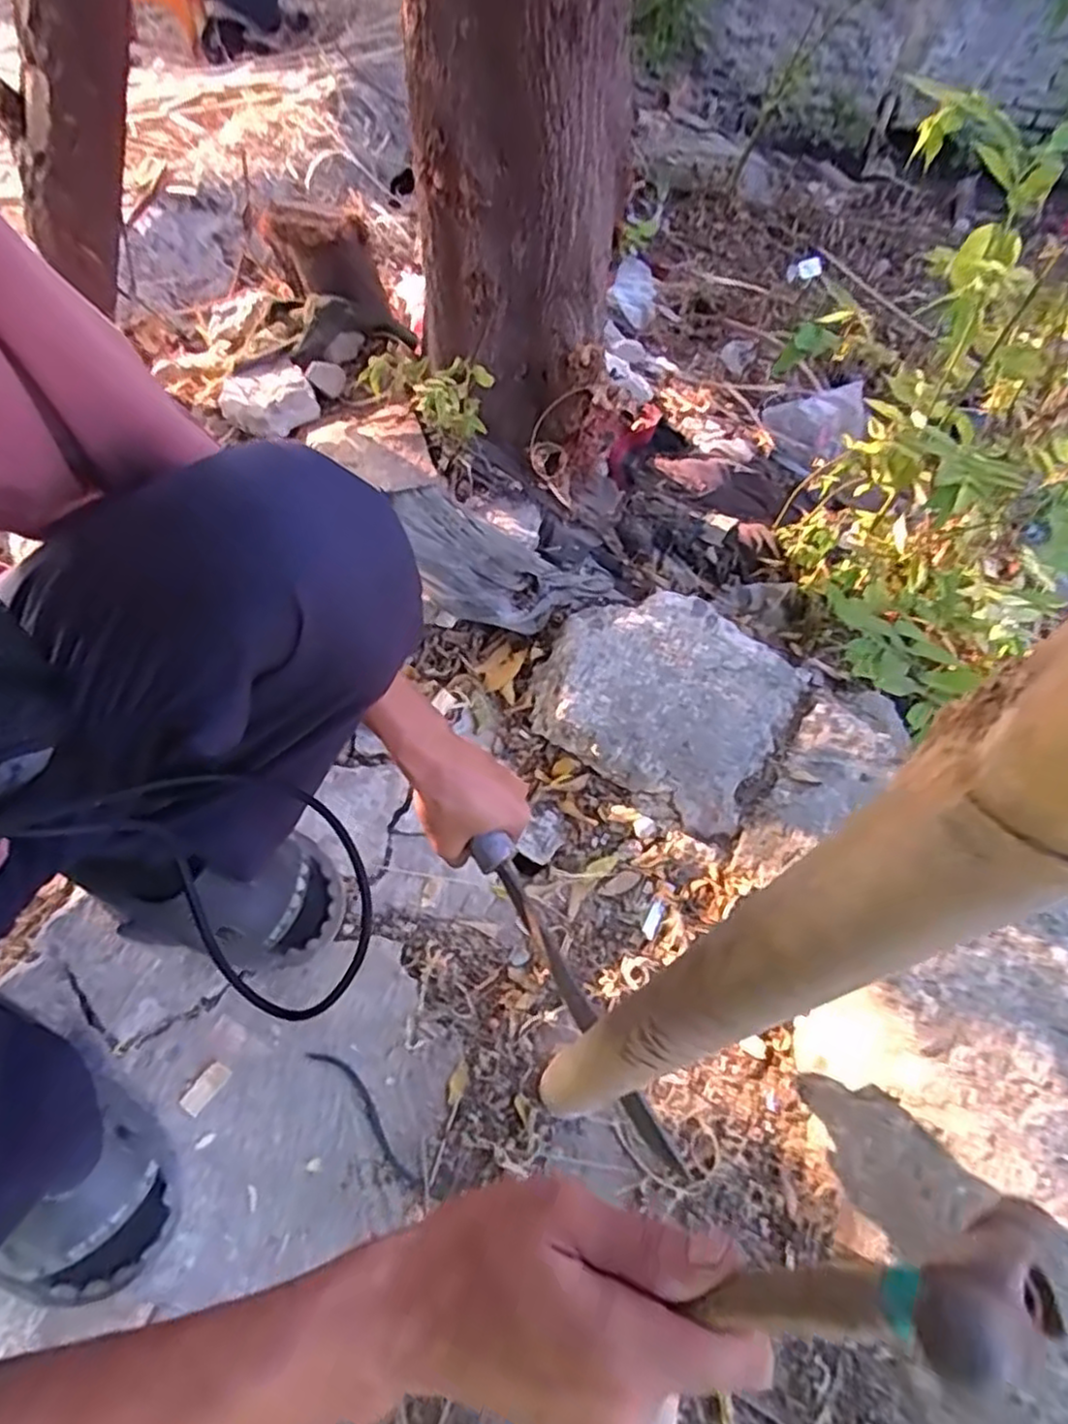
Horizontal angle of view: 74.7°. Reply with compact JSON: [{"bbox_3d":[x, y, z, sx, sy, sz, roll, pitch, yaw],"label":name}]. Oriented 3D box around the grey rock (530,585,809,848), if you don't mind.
[{"bbox_3d":[0.146,-0.027,0.786,0.266,0.090,0.220,29,62,16],"label":"grey rock"}]

